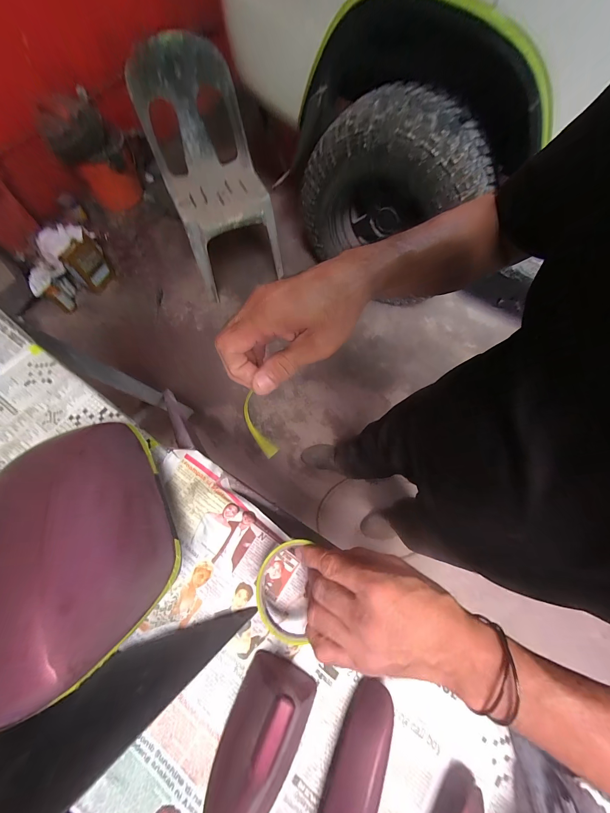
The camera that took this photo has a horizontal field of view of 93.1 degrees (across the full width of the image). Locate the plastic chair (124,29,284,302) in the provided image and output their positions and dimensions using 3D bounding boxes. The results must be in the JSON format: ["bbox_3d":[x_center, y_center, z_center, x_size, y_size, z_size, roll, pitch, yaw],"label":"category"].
[{"bbox_3d":[-0.361,-0.925,1.178,0.386,0.687,0.438,-21,72,-9],"label":"plastic chair"}]

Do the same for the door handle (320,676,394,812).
[{"bbox_3d":[0.040,0.344,0.253,0.038,0.023,0.165,23,71,6],"label":"door handle"}]

